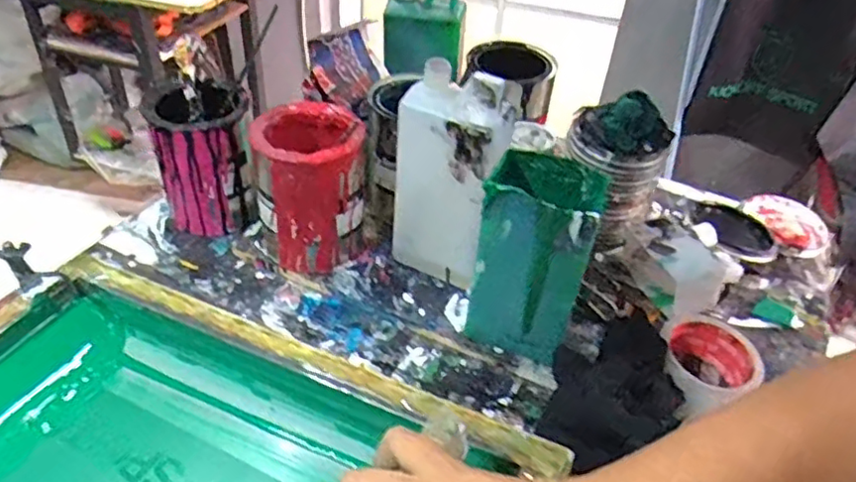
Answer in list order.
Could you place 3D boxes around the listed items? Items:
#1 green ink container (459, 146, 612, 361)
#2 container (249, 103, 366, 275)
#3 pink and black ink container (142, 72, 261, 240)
[{"bbox_3d":[0.095,0.020,0.563,0.091,0.187,0.075,20,42,17],"label":"green ink container"},{"bbox_3d":[-0.122,-0.049,0.664,0.104,0.160,0.113,-5,41,-11],"label":"container"},{"bbox_3d":[-0.247,-0.092,0.711,0.092,0.144,0.098,-3,41,-9],"label":"pink and black ink container"}]

